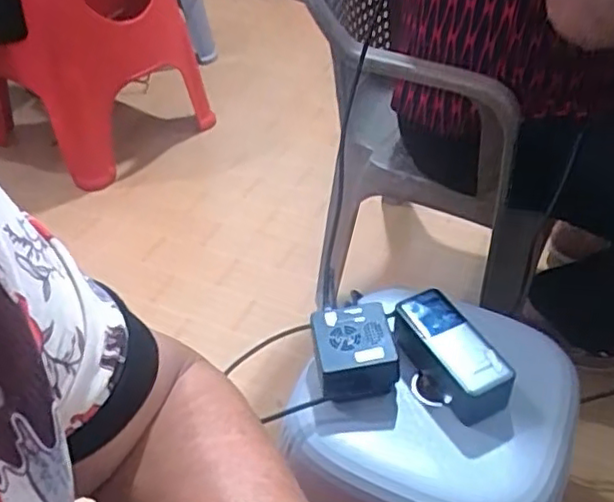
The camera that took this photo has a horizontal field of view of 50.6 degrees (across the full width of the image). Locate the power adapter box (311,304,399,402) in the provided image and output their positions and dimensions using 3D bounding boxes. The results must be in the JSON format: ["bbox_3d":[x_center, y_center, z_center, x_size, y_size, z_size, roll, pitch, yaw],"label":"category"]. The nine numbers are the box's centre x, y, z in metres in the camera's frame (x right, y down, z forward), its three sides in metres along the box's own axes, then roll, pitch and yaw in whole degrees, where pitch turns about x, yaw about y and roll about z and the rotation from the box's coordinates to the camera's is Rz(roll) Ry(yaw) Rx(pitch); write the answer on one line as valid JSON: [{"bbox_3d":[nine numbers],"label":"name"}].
[{"bbox_3d":[0.045,0.096,0.638,0.076,0.042,0.085,-10,43,-7],"label":"power adapter box"}]

